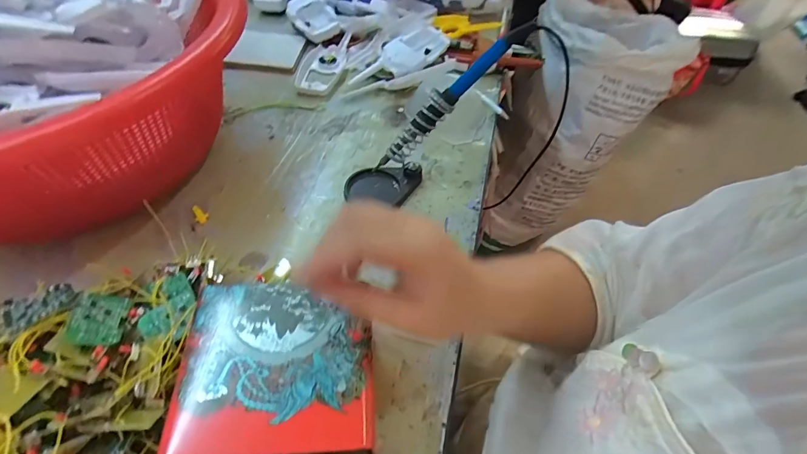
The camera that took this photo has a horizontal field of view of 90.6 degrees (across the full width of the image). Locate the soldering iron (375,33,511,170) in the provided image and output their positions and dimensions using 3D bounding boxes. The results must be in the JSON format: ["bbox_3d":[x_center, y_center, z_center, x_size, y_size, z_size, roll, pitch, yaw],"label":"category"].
[{"bbox_3d":[0.033,-0.117,0.399,0.023,0.176,0.018,20,40,-41],"label":"soldering iron"}]

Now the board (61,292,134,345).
[{"bbox_3d":[-0.226,0.068,0.297,0.033,0.004,0.042,20,37,-31],"label":"board"}]

